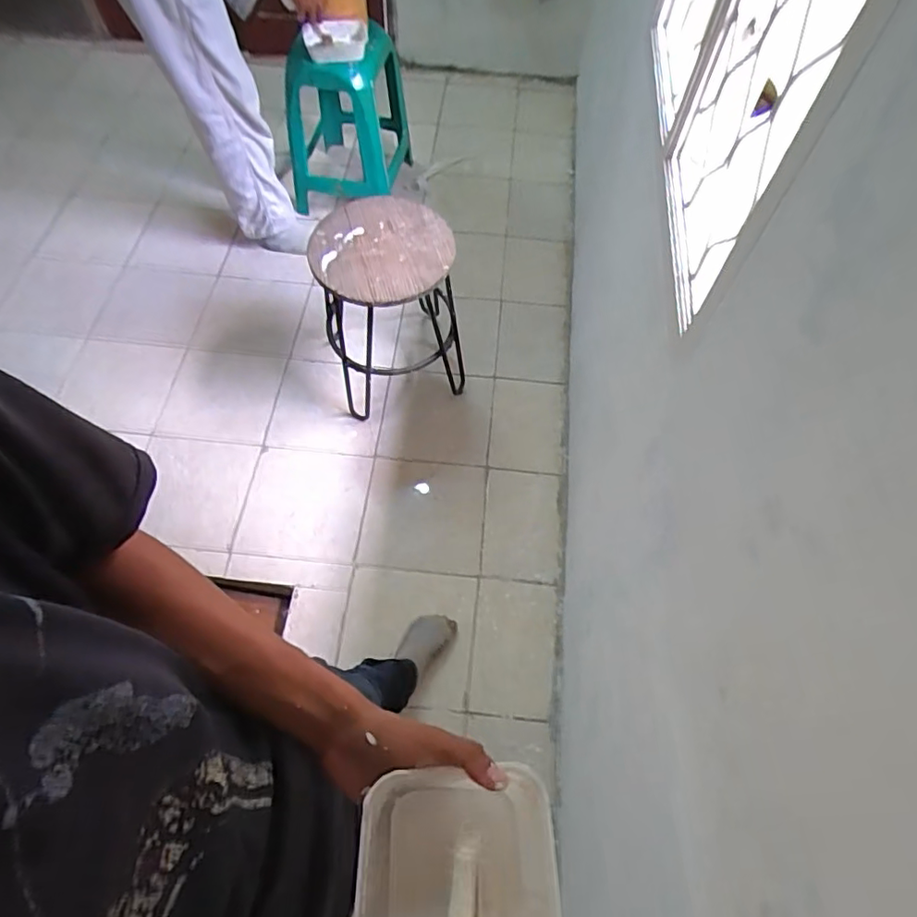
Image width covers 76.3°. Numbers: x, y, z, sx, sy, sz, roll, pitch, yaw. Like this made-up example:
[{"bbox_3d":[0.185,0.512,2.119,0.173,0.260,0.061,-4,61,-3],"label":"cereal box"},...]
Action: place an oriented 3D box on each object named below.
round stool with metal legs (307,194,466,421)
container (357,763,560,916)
[{"bbox_3d":[-0.170,-0.376,1.474,0.319,0.439,0.314,0,63,-1],"label":"round stool with metal legs"},{"bbox_3d":[0.001,0.295,0.369,0.124,0.061,0.170,1,63,0],"label":"container"}]

